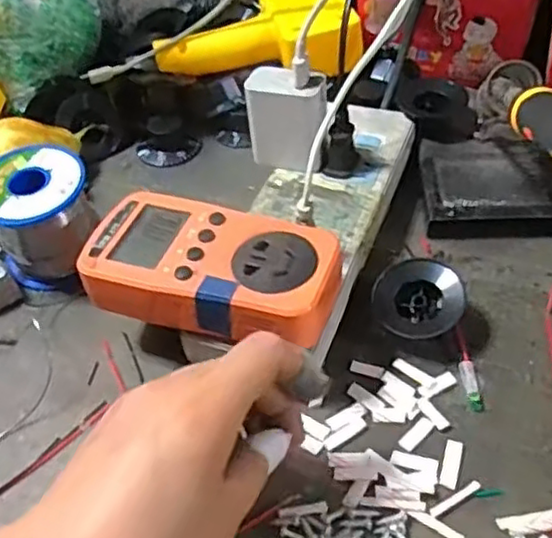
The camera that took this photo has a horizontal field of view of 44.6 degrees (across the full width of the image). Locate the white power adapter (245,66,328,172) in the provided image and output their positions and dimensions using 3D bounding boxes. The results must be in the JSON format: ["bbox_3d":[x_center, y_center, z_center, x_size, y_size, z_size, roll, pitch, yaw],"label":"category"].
[{"bbox_3d":[0.008,-0.093,0.425,0.049,0.062,0.025,4,48,10],"label":"white power adapter"}]

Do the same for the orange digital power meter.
[{"bbox_3d":[-0.033,0.000,0.345,0.126,0.023,0.070,15,50,19],"label":"orange digital power meter"}]

